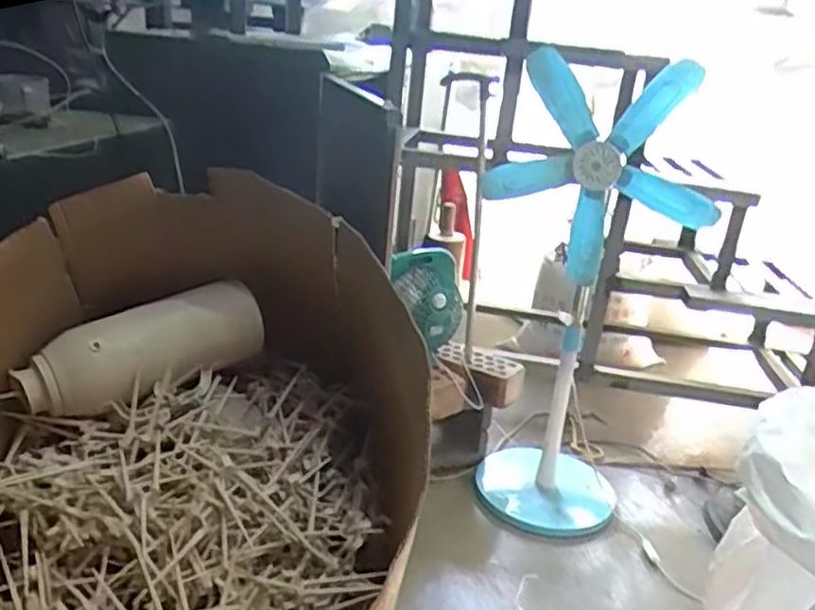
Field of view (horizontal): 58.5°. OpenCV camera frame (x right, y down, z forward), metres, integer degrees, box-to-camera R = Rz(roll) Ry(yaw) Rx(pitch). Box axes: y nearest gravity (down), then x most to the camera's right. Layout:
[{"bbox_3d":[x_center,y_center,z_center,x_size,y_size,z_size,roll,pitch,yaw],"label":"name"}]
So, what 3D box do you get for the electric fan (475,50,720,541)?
[{"bbox_3d":[0.338,0.031,1.564,0.379,1.044,0.288,5,21,0],"label":"electric fan"}]

